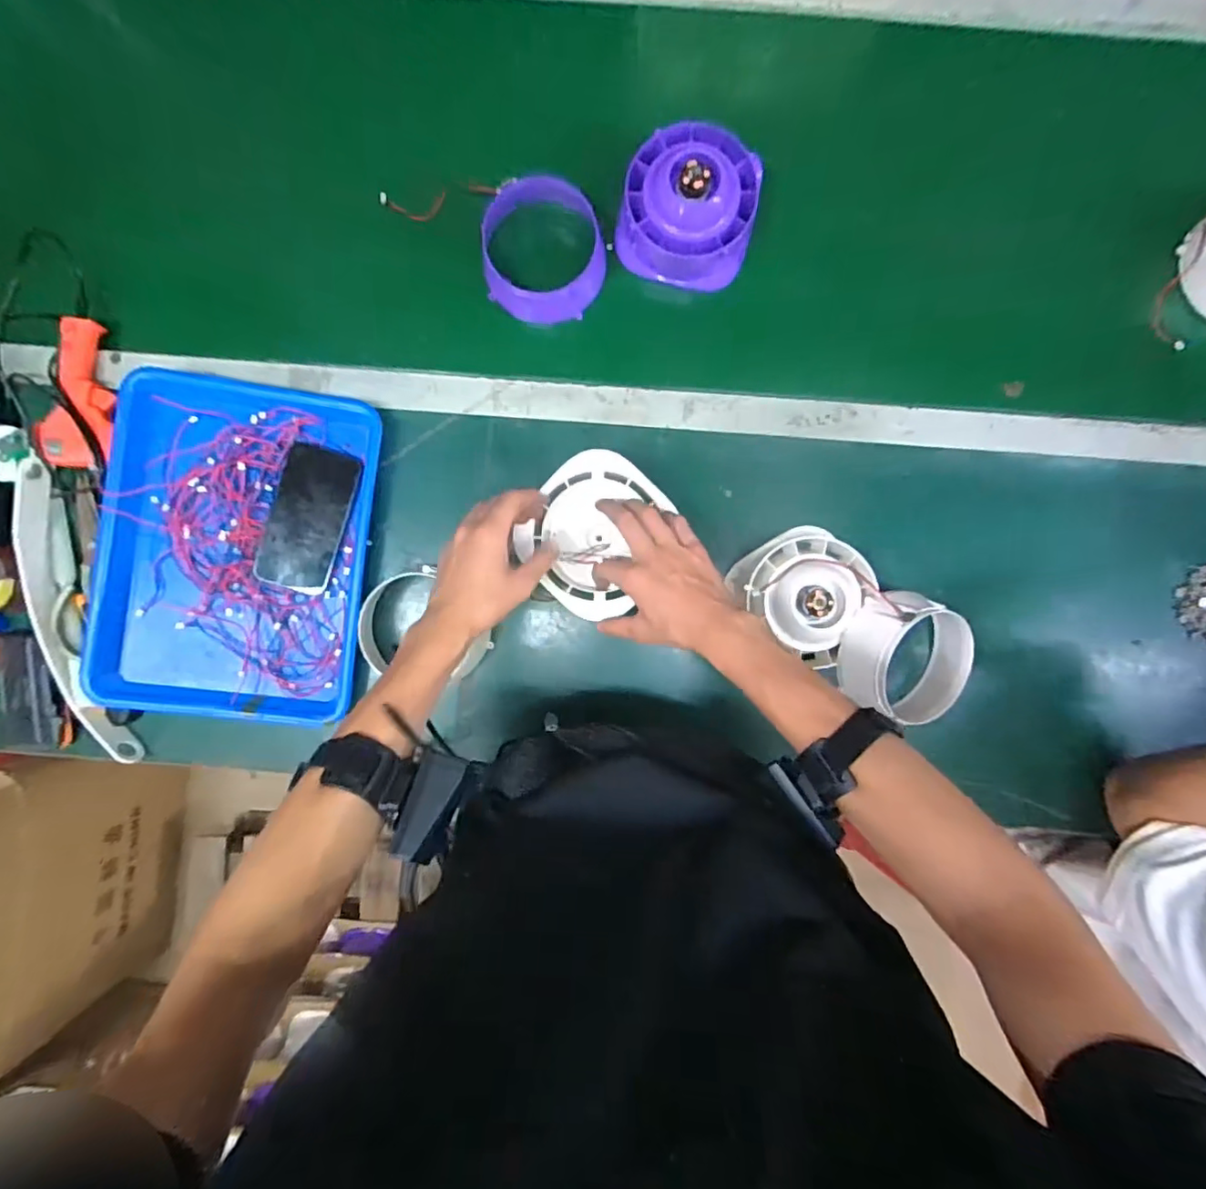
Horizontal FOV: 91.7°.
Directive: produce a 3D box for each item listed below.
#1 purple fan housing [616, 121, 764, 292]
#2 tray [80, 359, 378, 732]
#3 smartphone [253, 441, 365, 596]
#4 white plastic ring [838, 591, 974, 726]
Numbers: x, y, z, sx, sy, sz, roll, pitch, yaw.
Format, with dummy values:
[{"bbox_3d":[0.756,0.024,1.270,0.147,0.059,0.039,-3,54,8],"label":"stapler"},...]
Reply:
[{"bbox_3d":[0.087,-0.393,0.587,0.130,0.072,0.134,0,93,-1],"label":"purple fan housing"},{"bbox_3d":[-0.372,-0.044,0.602,0.253,0.041,0.343,8,93,-2],"label":"tray"},{"bbox_3d":[-0.304,-0.077,0.604,0.075,0.009,0.148,17,92,-9],"label":"smartphone"},{"bbox_3d":[0.298,0.066,0.575,0.126,0.058,0.137,-2,97,-21],"label":"white plastic ring"}]

